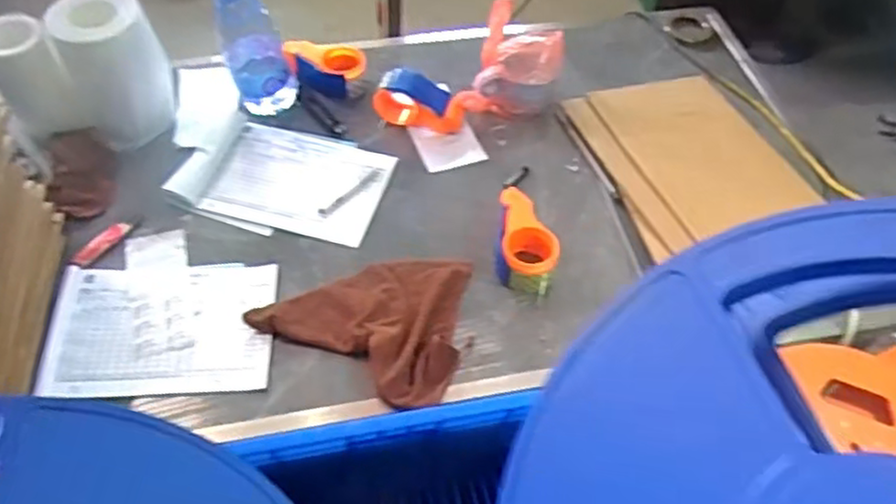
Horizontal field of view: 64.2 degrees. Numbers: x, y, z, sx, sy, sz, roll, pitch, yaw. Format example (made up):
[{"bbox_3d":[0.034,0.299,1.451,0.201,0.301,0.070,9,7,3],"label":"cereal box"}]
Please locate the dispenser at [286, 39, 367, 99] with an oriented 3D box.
[{"bbox_3d":[-0.222,-0.339,1.291,0.149,0.049,0.085,17,55,10],"label":"dispenser"}]

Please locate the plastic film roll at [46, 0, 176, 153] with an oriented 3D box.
[{"bbox_3d":[-0.513,-0.285,1.120,0.144,0.212,0.135,1,53,-1],"label":"plastic film roll"}]

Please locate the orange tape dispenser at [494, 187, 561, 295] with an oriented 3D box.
[{"bbox_3d":[0.119,-0.015,1.070,0.090,0.078,0.127,5,53,2],"label":"orange tape dispenser"}]

